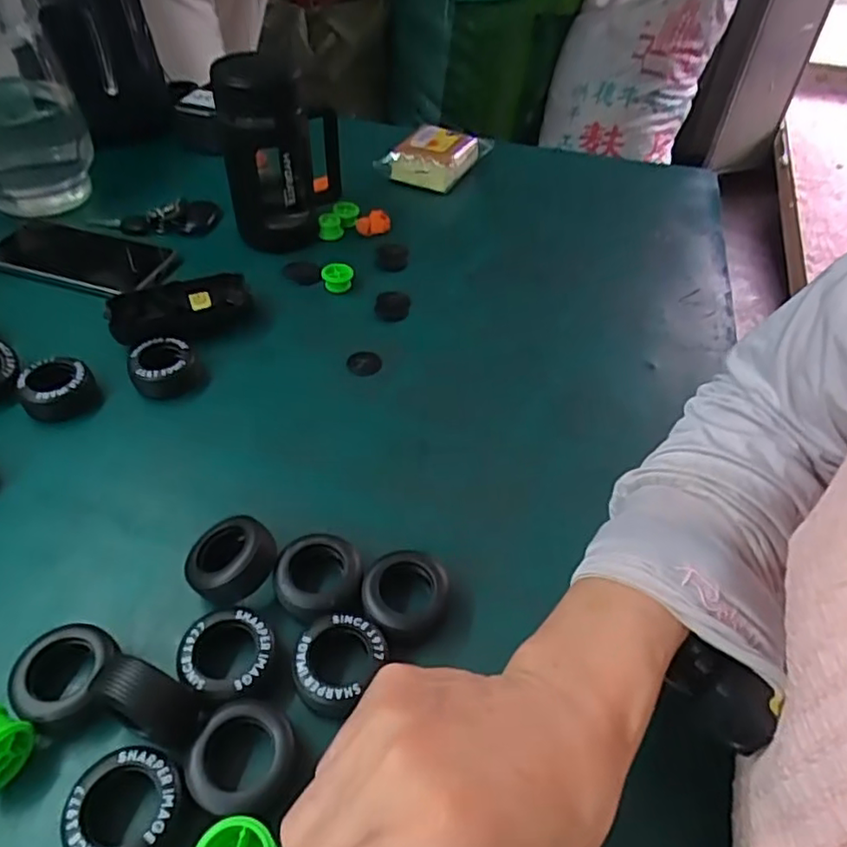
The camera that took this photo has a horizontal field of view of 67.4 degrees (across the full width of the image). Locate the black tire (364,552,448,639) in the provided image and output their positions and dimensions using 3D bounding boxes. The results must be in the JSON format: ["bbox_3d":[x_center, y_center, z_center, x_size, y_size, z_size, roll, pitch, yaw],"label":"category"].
[{"bbox_3d":[-0.011,0.099,0.366,0.047,0.023,0.051,2,47,-2],"label":"black tire"}]

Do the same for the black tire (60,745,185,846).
[{"bbox_3d":[-0.131,0.173,0.283,0.048,0.024,0.048,-10,49,-13],"label":"black tire"}]

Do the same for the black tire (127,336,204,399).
[{"bbox_3d":[-0.198,-0.045,0.485,0.050,0.023,0.051,2,47,-2],"label":"black tire"}]

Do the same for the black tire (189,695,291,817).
[{"bbox_3d":[-0.086,0.159,0.301,0.042,0.026,0.049,35,55,26],"label":"black tire"}]

